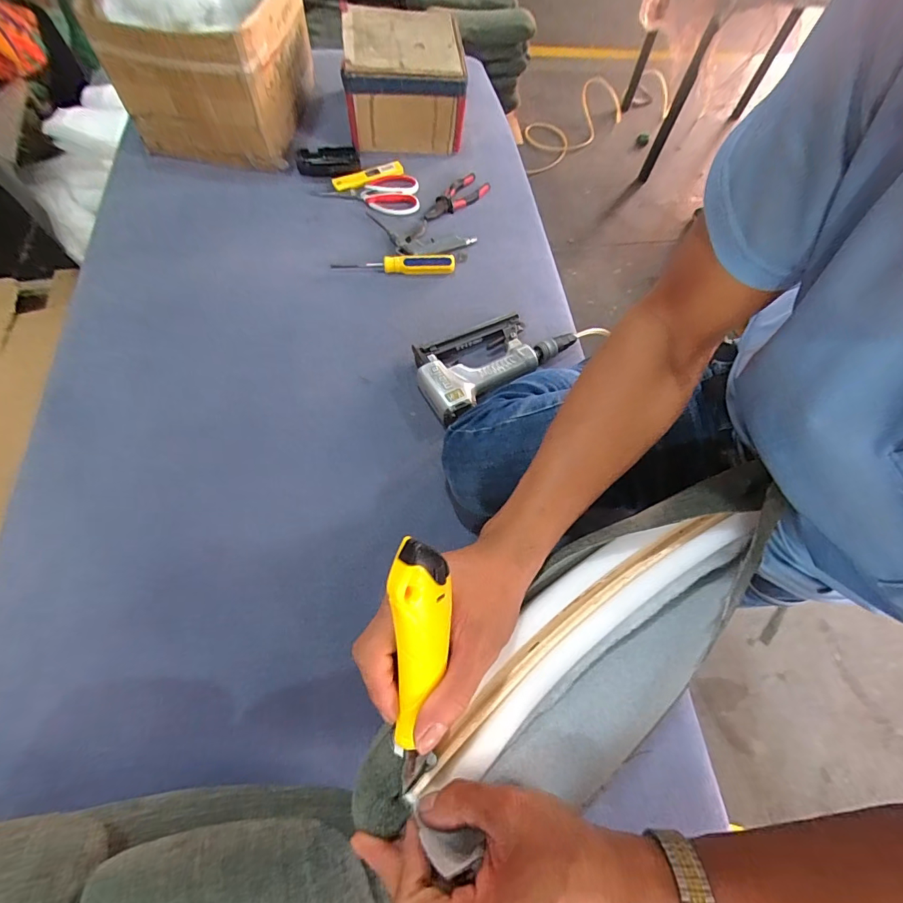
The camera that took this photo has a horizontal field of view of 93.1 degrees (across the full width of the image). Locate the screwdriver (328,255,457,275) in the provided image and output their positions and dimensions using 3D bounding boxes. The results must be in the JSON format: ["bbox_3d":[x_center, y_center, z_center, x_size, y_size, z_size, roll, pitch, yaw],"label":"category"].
[{"bbox_3d":[-0.094,-0.305,0.702,0.194,0.033,0.024,1,63,-3],"label":"screwdriver"}]

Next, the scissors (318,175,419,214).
[{"bbox_3d":[-0.144,-0.466,0.768,0.182,0.017,0.096,9,63,1],"label":"scissors"}]

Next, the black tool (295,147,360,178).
[{"bbox_3d":[-0.226,-0.530,0.786,0.110,0.026,0.059,-11,64,-9],"label":"black tool"}]

